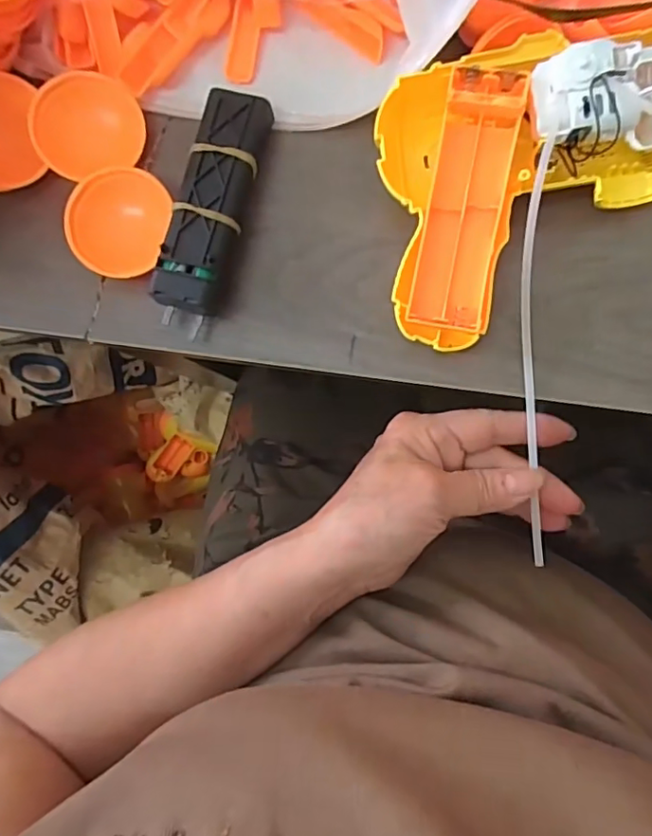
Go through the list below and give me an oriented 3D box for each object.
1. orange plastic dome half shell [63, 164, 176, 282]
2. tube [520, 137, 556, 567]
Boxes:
[{"bbox_3d":[-0.103,-0.099,0.281,0.054,0.017,0.053,1,94,8],"label":"orange plastic dome half shell"},{"bbox_3d":[0.096,-0.025,0.254,0.010,0.013,0.187,-2,99,8],"label":"tube"}]

